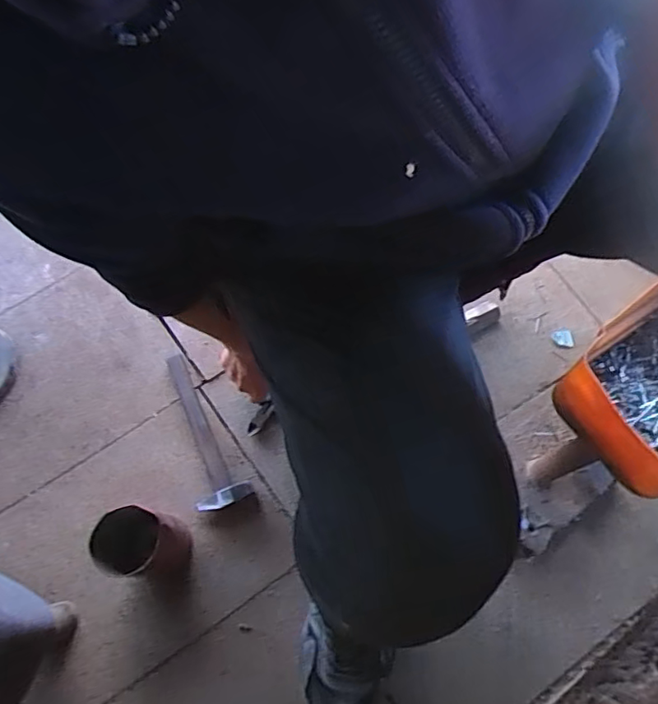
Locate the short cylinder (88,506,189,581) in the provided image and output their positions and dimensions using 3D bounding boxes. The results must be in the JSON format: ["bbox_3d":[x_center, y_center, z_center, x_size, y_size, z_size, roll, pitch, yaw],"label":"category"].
[{"bbox_3d":[-0.241,0.250,0.721,0.075,0.162,0.080,-2,69,2],"label":"short cylinder"}]

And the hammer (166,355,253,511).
[{"bbox_3d":[-0.200,0.114,0.844,0.069,0.032,0.257,-25,70,-7],"label":"hammer"}]

